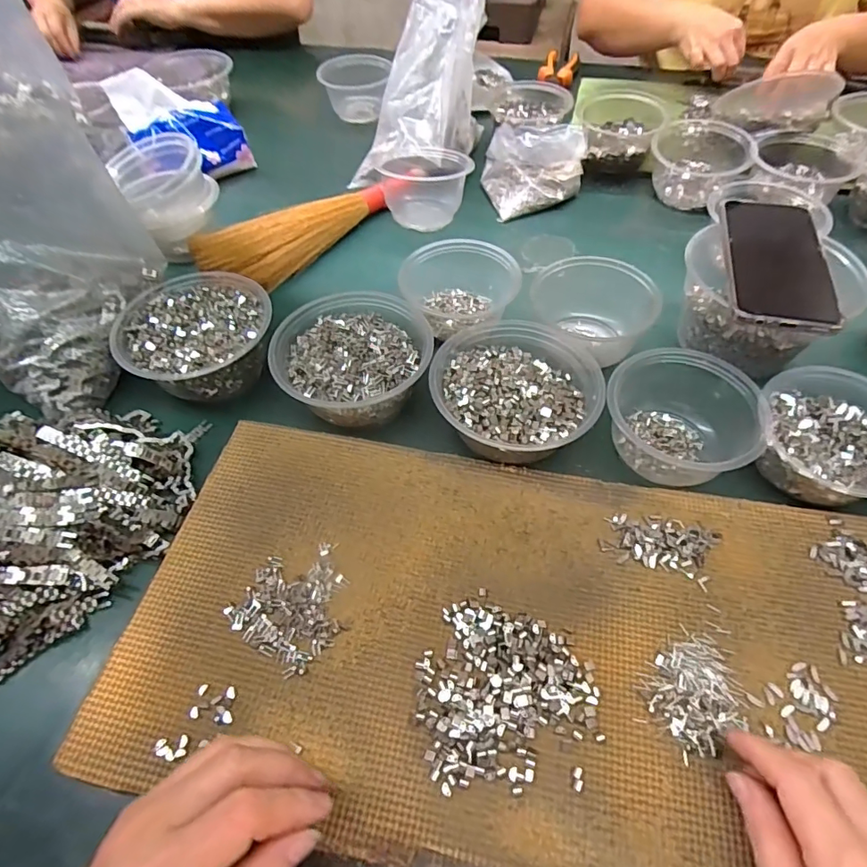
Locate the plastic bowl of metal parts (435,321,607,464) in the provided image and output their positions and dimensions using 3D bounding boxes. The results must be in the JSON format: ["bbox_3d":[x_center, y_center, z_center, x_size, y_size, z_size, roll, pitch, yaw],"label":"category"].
[{"bbox_3d":[0.067,-0.035,0.436,0.129,0.053,0.134,-1,53,2],"label":"plastic bowl of metal parts"}]

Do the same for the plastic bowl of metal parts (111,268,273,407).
[{"bbox_3d":[-0.215,-0.089,0.482,0.129,0.059,0.136,-1,53,2],"label":"plastic bowl of metal parts"}]

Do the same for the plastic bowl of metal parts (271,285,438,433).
[{"bbox_3d":[-0.068,-0.071,0.464,0.129,0.056,0.134,-1,53,2],"label":"plastic bowl of metal parts"}]

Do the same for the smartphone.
[{"bbox_3d":[0.286,-0.146,0.432,0.077,0.011,0.159,10,56,9],"label":"smartphone"}]

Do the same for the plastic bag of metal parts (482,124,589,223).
[{"bbox_3d":[0.127,-0.331,0.647,0.125,0.072,0.113,5,54,6],"label":"plastic bag of metal parts"}]

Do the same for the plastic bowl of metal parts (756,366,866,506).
[{"bbox_3d":[0.303,0.005,0.394,0.106,0.054,0.112,-1,53,2],"label":"plastic bowl of metal parts"}]

